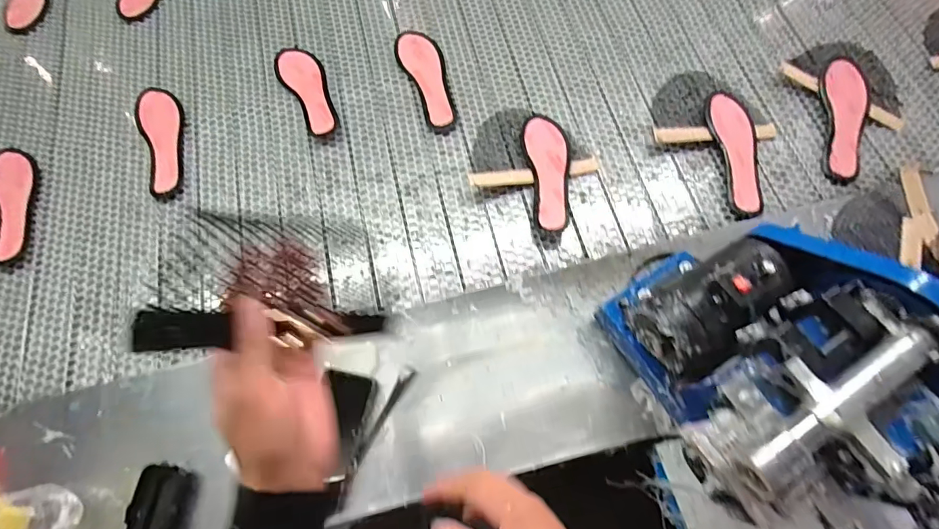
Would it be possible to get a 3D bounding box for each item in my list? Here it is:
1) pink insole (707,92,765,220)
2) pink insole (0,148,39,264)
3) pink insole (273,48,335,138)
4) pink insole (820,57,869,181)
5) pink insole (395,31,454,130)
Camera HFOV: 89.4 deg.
[{"bbox_3d":[0.447,-0.186,0.784,0.074,0.021,0.237,-5,67,1],"label":"pink insole"},{"bbox_3d":[-0.782,-0.101,0.803,0.077,0.011,0.215,-6,73,-5],"label":"pink insole"},{"bbox_3d":[-0.292,-0.324,0.866,0.074,0.020,0.227,-30,69,-9],"label":"pink insole"},{"bbox_3d":[0.637,-0.253,0.796,0.074,0.031,0.230,11,68,7],"label":"pink insole"},{"bbox_3d":[-0.074,-0.346,0.869,0.076,0.019,0.224,-22,68,-6],"label":"pink insole"}]

